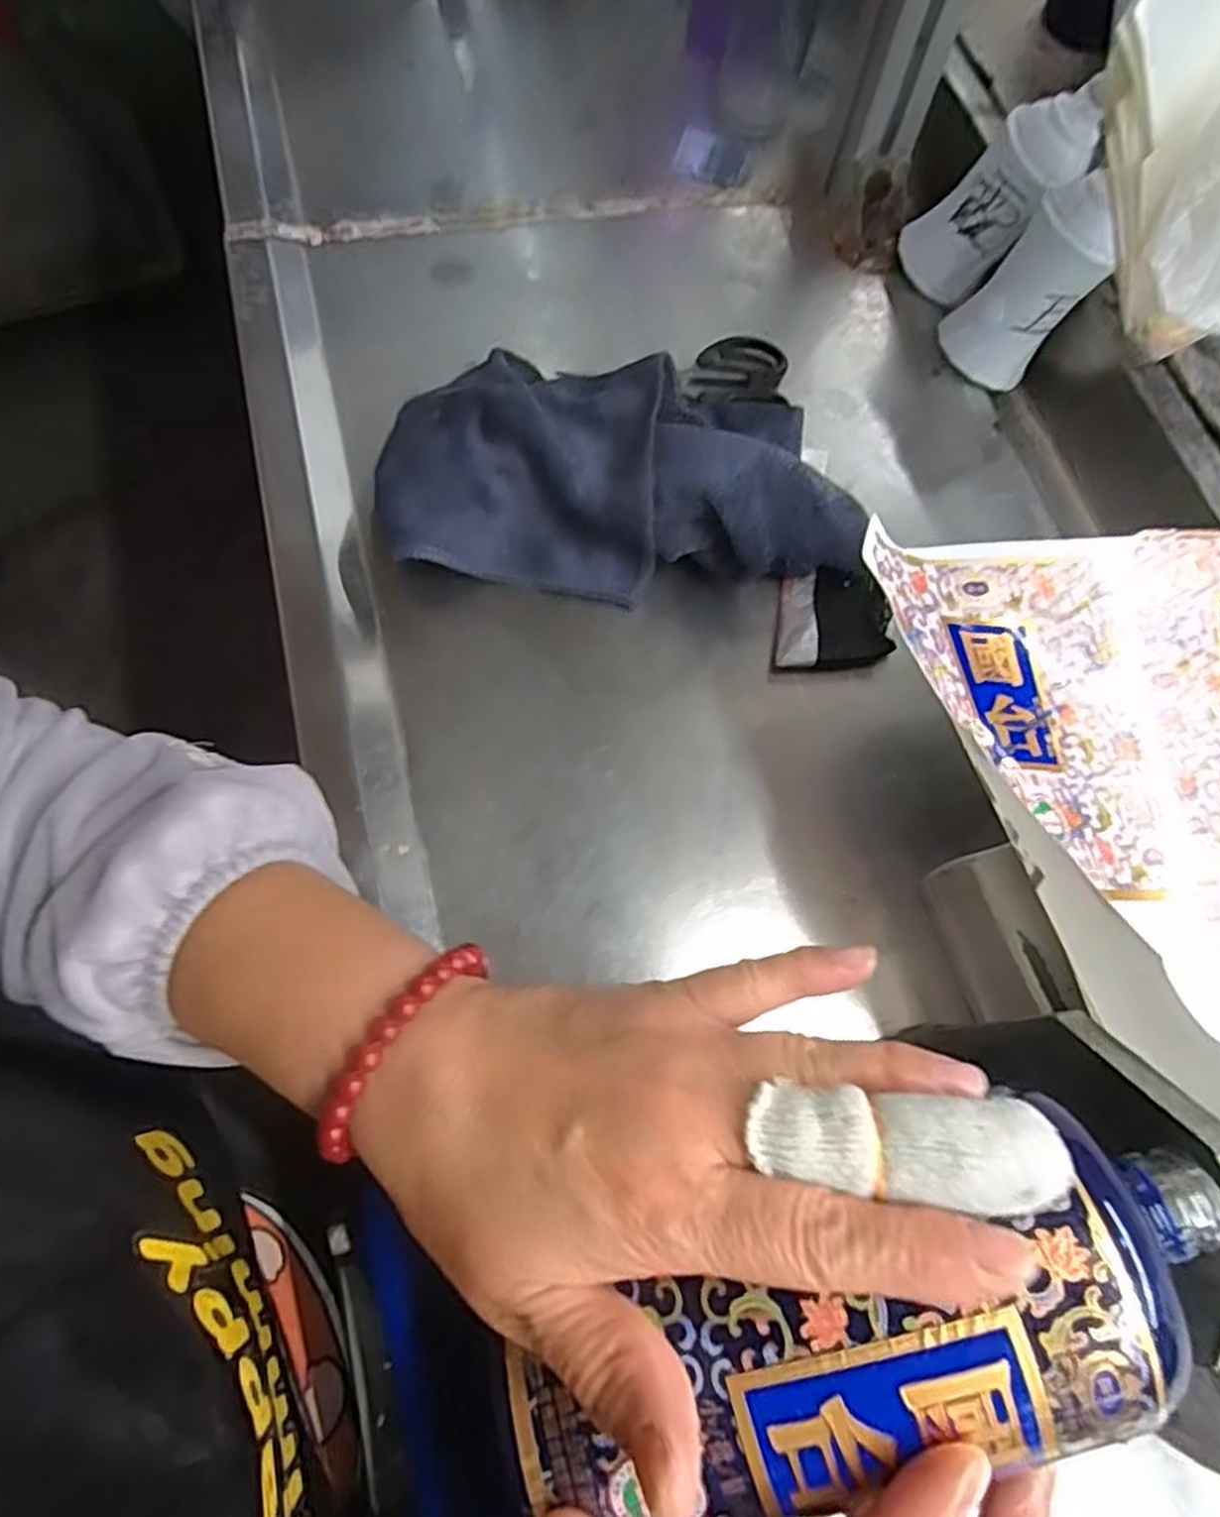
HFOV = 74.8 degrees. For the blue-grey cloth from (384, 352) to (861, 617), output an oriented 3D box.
[{"bbox_3d":[0.001,-0.143,0.395,0.223,0.054,0.123,-11,70,-5],"label":"blue-grey cloth"}]

